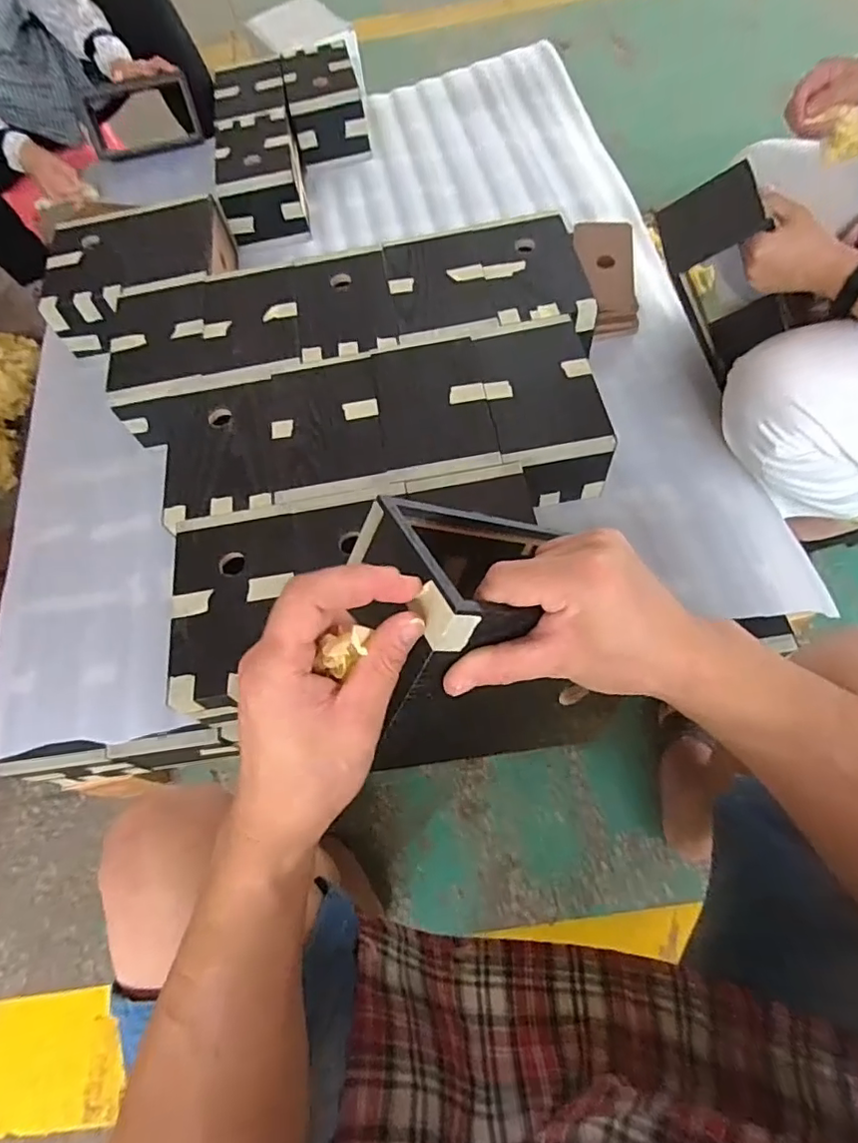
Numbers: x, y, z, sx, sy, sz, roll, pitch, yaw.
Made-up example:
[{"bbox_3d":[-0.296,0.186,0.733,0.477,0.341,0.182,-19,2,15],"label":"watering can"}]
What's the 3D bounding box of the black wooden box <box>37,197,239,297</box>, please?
[{"bbox_3d":[-0.481,-0.526,0.971,0.278,0.092,0.246,-16,63,0],"label":"black wooden box"}]

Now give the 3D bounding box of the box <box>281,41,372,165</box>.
[{"bbox_3d":[-0.210,-0.946,1.162,0.143,0.119,0.217,-15,63,0],"label":"box"}]

